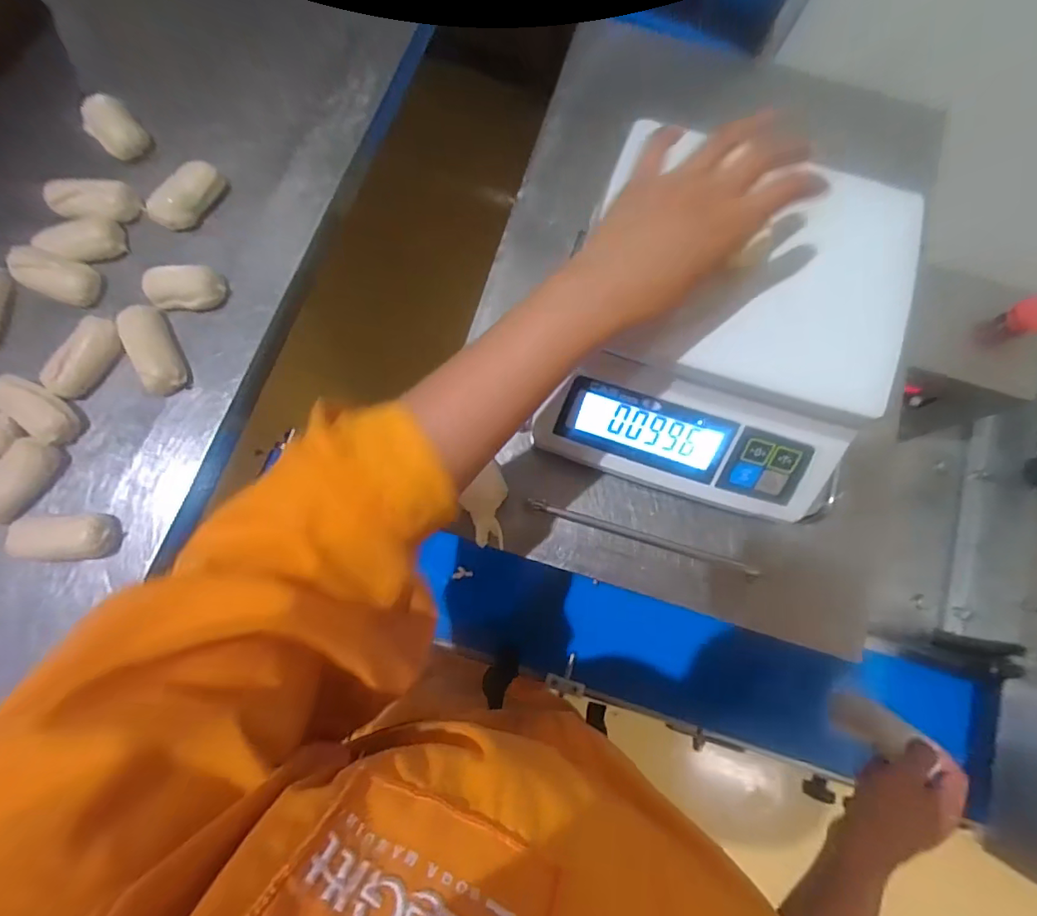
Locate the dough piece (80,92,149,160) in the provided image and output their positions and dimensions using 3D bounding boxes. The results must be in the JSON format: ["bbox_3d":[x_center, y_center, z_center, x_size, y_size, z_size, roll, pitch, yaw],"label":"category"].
[{"bbox_3d":[-0.446,-0.364,0.568,0.046,0.029,0.072,-42,81,-8],"label":"dough piece"}]

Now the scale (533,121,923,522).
[{"bbox_3d":[0.162,-0.099,0.417,0.229,0.104,0.240,17,79,3],"label":"scale"}]

